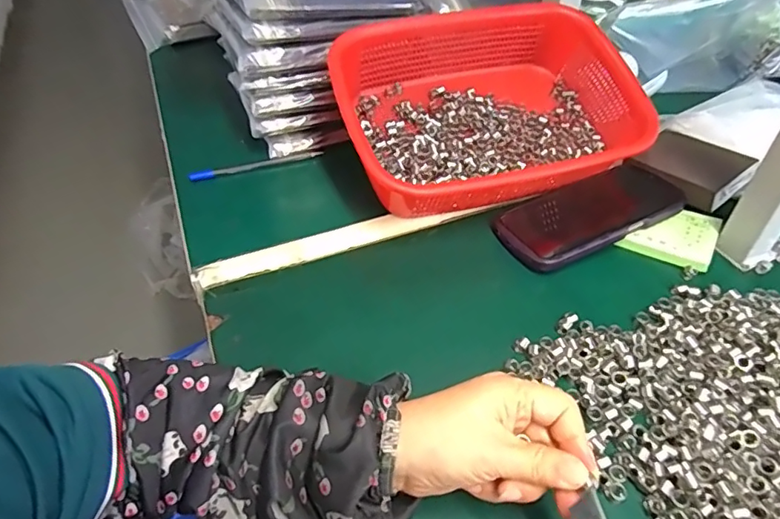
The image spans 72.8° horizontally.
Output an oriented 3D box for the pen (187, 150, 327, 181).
[{"bbox_3d":[-0.142,-0.102,0.571,0.140,0.014,0.011,-15,47,-13],"label":"pen"}]

